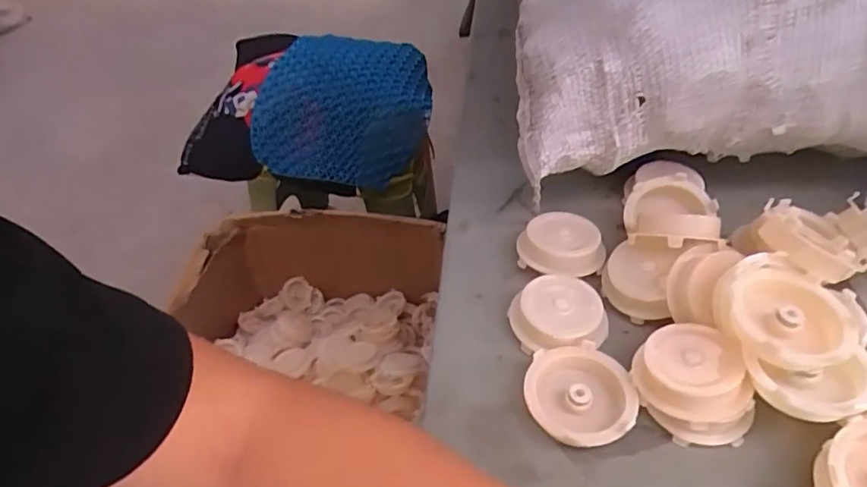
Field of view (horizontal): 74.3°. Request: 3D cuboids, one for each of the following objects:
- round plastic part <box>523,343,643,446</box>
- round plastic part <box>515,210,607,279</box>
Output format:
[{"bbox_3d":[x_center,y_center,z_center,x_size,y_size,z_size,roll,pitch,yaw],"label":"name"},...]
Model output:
[{"bbox_3d":[0.080,0.083,0.315,0.057,0.019,0.056,-1,45,1],"label":"round plastic part"},{"bbox_3d":[0.087,0.003,0.391,0.049,0.026,0.055,-31,52,-26],"label":"round plastic part"}]

